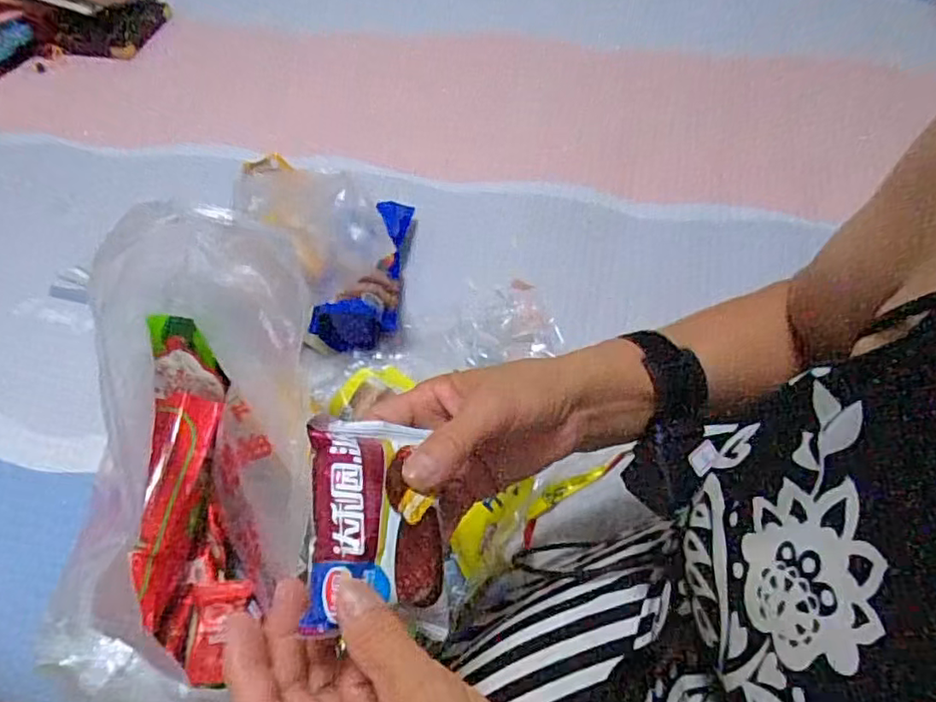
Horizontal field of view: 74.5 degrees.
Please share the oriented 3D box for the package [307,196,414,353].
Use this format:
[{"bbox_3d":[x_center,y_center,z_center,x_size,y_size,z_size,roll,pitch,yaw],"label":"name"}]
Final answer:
[{"bbox_3d":[-0.094,-0.097,0.698,0.071,0.070,0.222,10,57,11],"label":"package"}]

